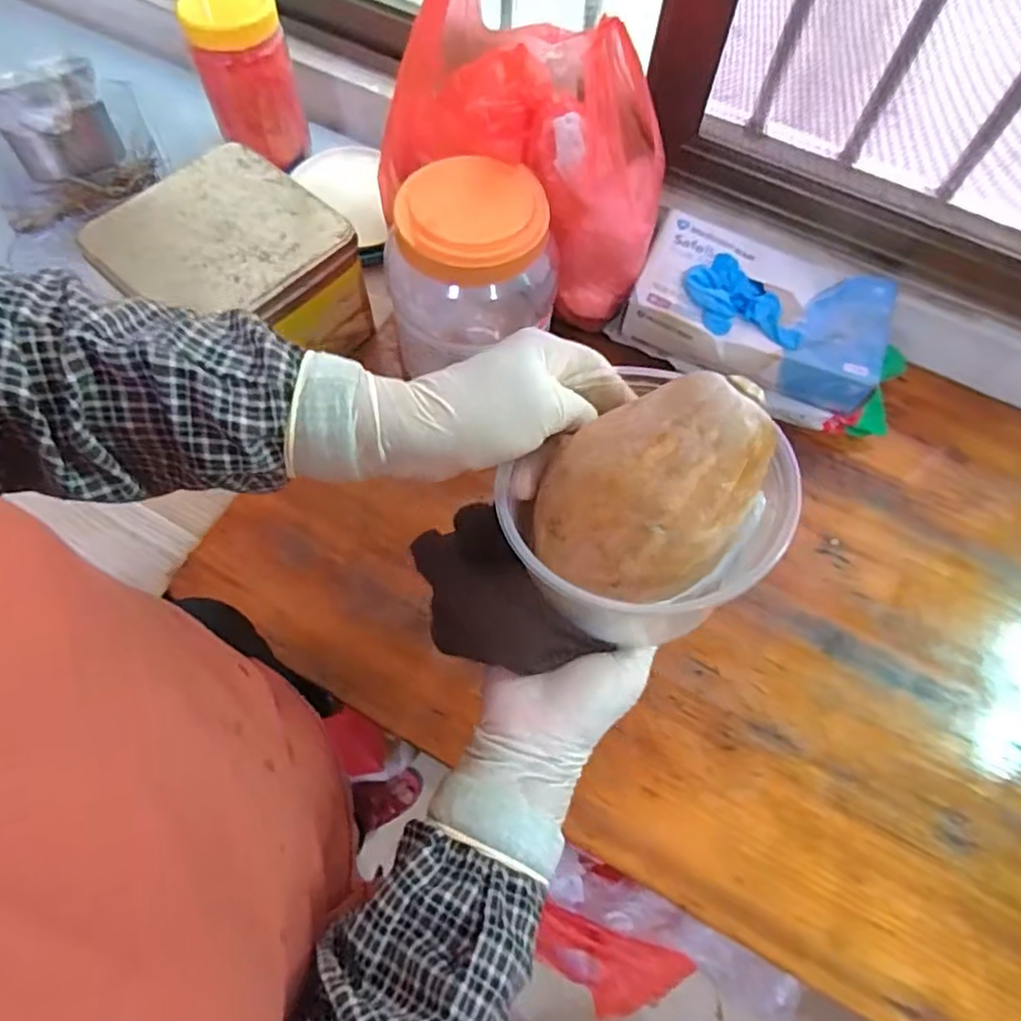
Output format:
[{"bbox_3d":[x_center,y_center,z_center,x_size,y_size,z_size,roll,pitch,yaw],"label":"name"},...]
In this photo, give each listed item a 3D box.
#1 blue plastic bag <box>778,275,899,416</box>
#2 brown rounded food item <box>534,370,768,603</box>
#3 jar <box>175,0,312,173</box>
[{"bbox_3d":[0.303,-0.162,0.610,0.083,0.040,0.141,24,65,8],"label":"blue plastic bag"},{"bbox_3d":[0.068,-0.013,0.302,0.109,0.055,0.083,-42,86,8],"label":"brown rounded food item"},{"bbox_3d":[-0.275,-0.449,0.684,0.094,0.144,0.082,-14,66,-8],"label":"jar"}]

